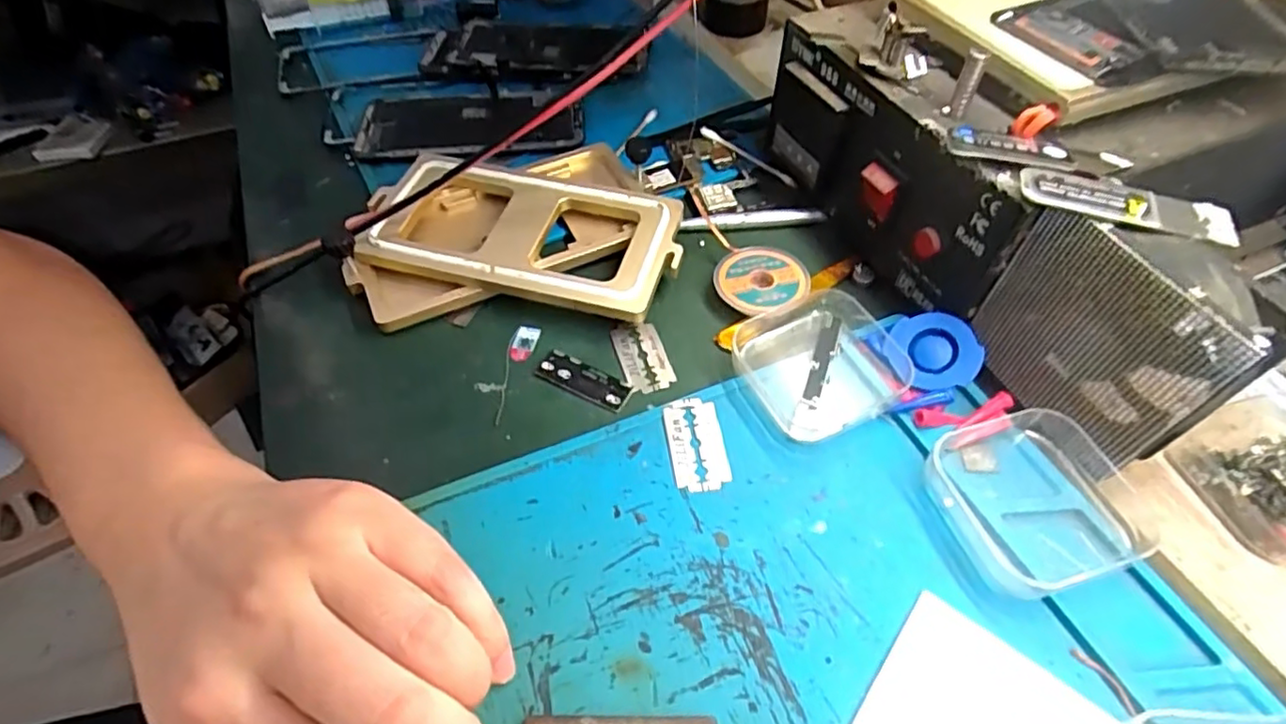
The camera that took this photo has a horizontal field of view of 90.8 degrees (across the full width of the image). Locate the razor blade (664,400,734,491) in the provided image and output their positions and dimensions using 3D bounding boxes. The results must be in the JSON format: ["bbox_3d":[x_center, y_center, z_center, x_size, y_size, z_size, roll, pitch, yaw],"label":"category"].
[{"bbox_3d":[0.022,0.034,0.264,0.023,0.004,0.042,-7,52,-5],"label":"razor blade"}]

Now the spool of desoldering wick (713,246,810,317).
[{"bbox_3d":[0.058,-0.039,0.315,0.045,0.012,0.041,0,51,1],"label":"spool of desoldering wick"}]

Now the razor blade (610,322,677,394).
[{"bbox_3d":[0.000,-0.003,0.296,0.022,0.004,0.039,-14,56,-9],"label":"razor blade"}]

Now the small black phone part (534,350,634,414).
[{"bbox_3d":[-0.026,0.007,0.288,0.046,0.004,0.017,24,56,19],"label":"small black phone part"}]

